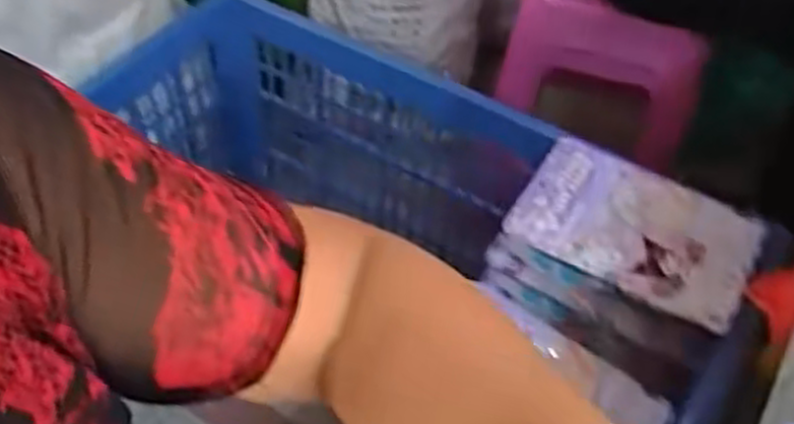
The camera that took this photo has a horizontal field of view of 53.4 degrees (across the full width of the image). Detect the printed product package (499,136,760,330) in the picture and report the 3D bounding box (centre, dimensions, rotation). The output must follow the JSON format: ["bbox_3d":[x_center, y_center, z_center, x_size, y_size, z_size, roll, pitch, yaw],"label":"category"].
[{"bbox_3d":[0.259,0.015,0.858,0.245,0.031,0.163,25,52,19],"label":"printed product package"}]

